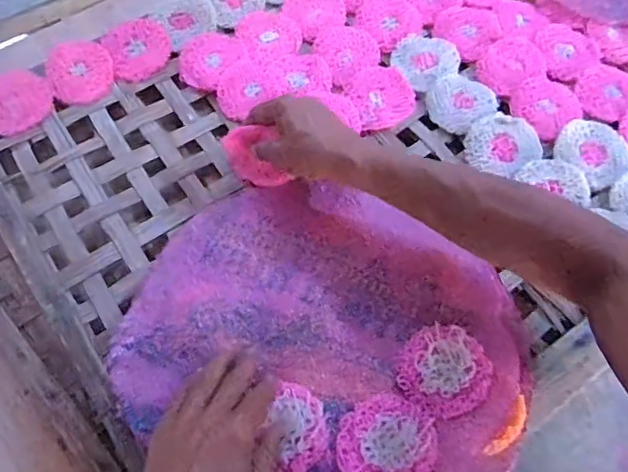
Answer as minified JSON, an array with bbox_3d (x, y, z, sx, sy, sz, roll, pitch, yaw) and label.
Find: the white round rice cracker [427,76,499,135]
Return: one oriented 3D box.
[{"bbox_3d":[0.162,-0.148,0.624,0.068,0.011,0.067,0,66,0],"label":"white round rice cracker"}]

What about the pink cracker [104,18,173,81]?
[{"bbox_3d":[-0.199,-0.215,0.647,0.068,0.012,0.075,-20,68,-9],"label":"pink cracker"}]

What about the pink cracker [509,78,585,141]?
[{"bbox_3d":[0.254,-0.145,0.618,0.072,0.005,0.069,-34,71,-14],"label":"pink cracker"}]

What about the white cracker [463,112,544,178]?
[{"bbox_3d":[0.200,-0.096,0.598,0.070,0.017,0.070,0,66,0],"label":"white cracker"}]

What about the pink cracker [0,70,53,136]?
[{"bbox_3d":[-0.323,-0.143,0.604,0.079,0.004,0.067,-25,86,-14],"label":"pink cracker"}]

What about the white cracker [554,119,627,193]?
[{"bbox_3d":[0.293,-0.091,0.588,0.076,0.006,0.076,-39,72,-16],"label":"white cracker"}]

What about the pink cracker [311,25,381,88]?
[{"bbox_3d":[0.040,-0.215,0.656,0.070,0.005,0.074,-26,69,-11],"label":"pink cracker"}]

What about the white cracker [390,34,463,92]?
[{"bbox_3d":[0.130,-0.205,0.651,0.067,0.009,0.071,-29,69,-13],"label":"white cracker"}]

